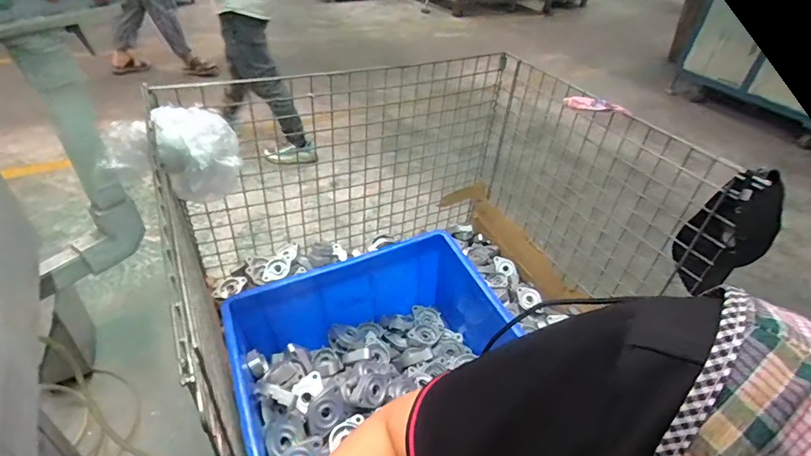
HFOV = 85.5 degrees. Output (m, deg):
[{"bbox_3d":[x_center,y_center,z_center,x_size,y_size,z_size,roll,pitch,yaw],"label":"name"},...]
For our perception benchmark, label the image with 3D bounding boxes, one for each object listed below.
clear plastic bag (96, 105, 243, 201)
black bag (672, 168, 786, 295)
[{"bbox_3d":[-0.420,-0.136,0.802,0.216,0.149,0.127,2,39,-4],"label":"clear plastic bag"},{"bbox_3d":[0.696,0.016,0.958,0.148,0.299,0.085,33,46,30],"label":"black bag"}]

